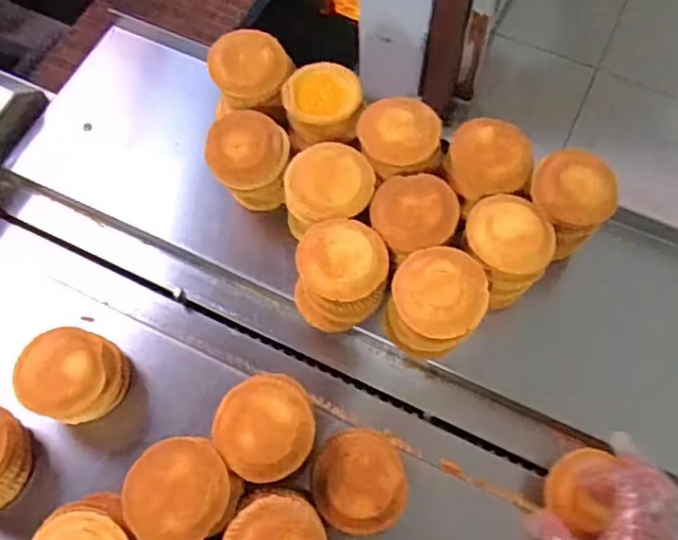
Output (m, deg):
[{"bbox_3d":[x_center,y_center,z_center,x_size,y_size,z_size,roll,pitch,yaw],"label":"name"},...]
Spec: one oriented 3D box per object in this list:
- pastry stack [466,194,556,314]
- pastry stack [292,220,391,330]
[{"bbox_3d":[0.140,-0.016,0.532,0.070,0.070,0.077,-43,73,-15],"label":"pastry stack"},{"bbox_3d":[0.002,0.006,0.530,0.074,0.084,0.071,13,69,7],"label":"pastry stack"}]

